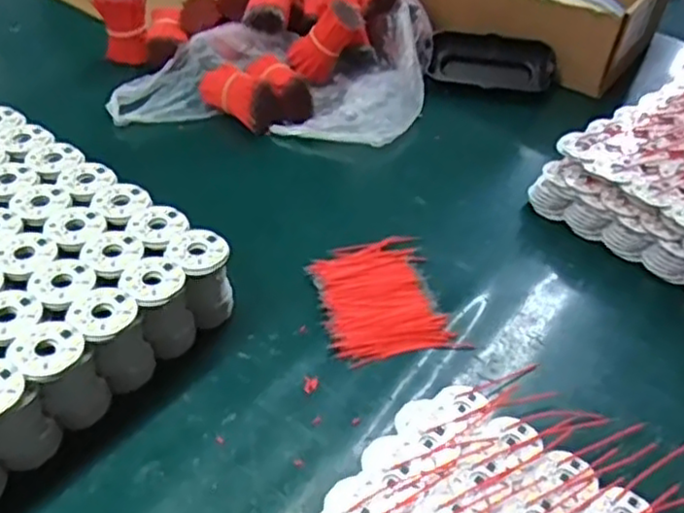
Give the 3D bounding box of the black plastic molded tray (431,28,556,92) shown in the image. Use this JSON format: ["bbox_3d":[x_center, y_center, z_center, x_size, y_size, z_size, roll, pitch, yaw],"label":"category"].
[{"bbox_3d":[0.138,-0.178,0.660,0.111,0.021,0.050,10,82,7],"label":"black plastic molded tray"}]

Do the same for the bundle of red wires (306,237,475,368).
[{"bbox_3d":[0.024,0.025,0.449,0.076,0.009,0.097,-8,43,-14],"label":"bundle of red wires"}]

